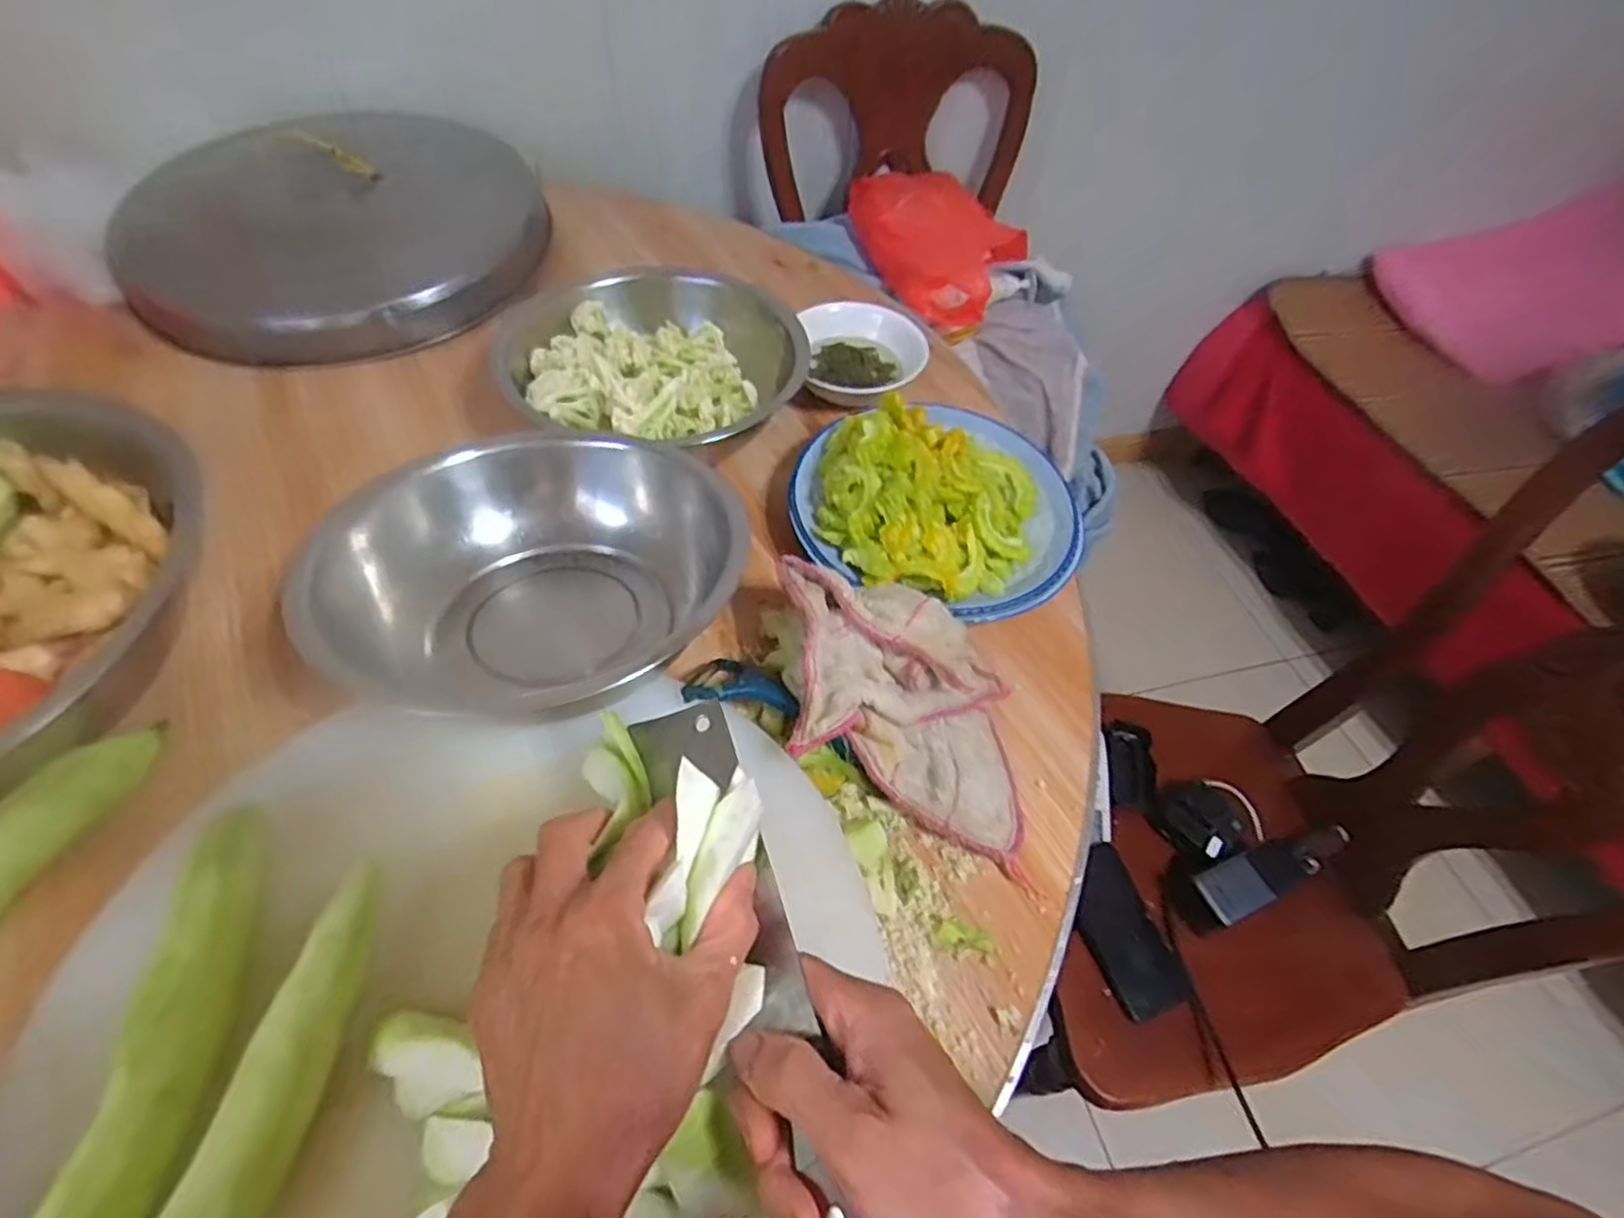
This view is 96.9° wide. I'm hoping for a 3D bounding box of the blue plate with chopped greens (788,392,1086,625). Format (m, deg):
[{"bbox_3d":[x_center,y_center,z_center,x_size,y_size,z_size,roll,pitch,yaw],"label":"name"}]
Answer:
[{"bbox_3d":[0.108,-0.090,0.597,0.231,0.088,0.218,2,53,-3],"label":"blue plate with chopped greens"}]

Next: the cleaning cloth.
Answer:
[{"bbox_3d":[0.063,0.067,0.483,0.152,0.034,0.205,4,68,-17],"label":"cleaning cloth"}]

